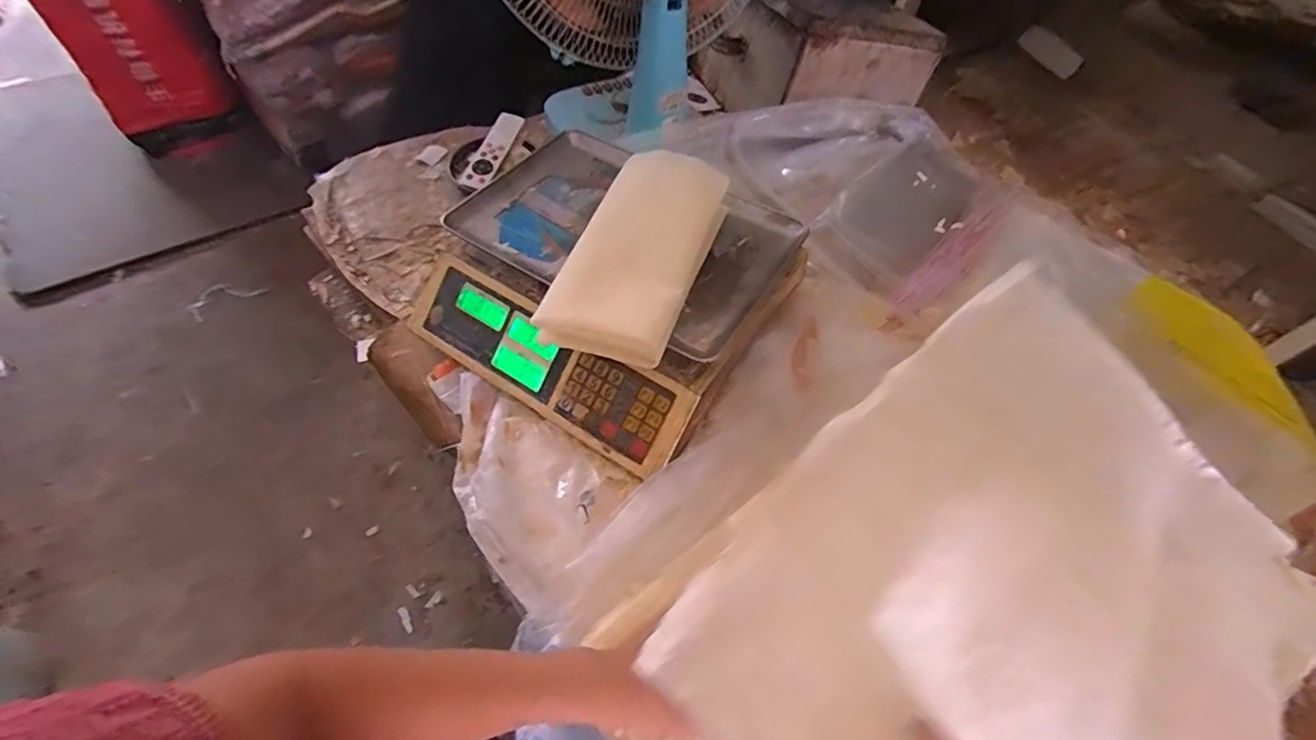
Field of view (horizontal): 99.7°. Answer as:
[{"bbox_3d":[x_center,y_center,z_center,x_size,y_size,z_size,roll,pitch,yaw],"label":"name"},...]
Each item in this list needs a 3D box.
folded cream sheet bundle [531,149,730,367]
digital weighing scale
[{"bbox_3d":[-0.016,-0.119,0.519,0.118,0.065,0.228,17,56,7],"label":"folded cream sheet bundle"},{"bbox_3d":[-0.052,-0.097,0.617,0.331,0.109,0.315,31,58,16],"label":"digital weighing scale"}]

